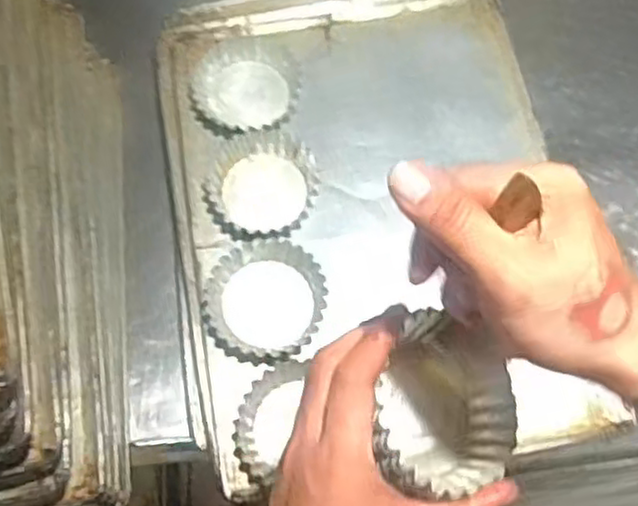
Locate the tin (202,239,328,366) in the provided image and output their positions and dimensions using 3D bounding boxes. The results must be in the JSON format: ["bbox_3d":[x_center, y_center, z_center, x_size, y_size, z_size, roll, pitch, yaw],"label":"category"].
[{"bbox_3d":[-0.048,0.041,0.603,0.098,0.032,0.102,-1,68,3],"label":"tin"}]

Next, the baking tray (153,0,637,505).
[{"bbox_3d":[0.038,-0.061,0.645,0.351,0.031,0.496,-10,68,-1],"label":"baking tray"}]

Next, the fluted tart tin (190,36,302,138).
[{"bbox_3d":[-0.071,-0.159,0.684,0.103,0.022,0.108,-1,68,3],"label":"fluted tart tin"}]

